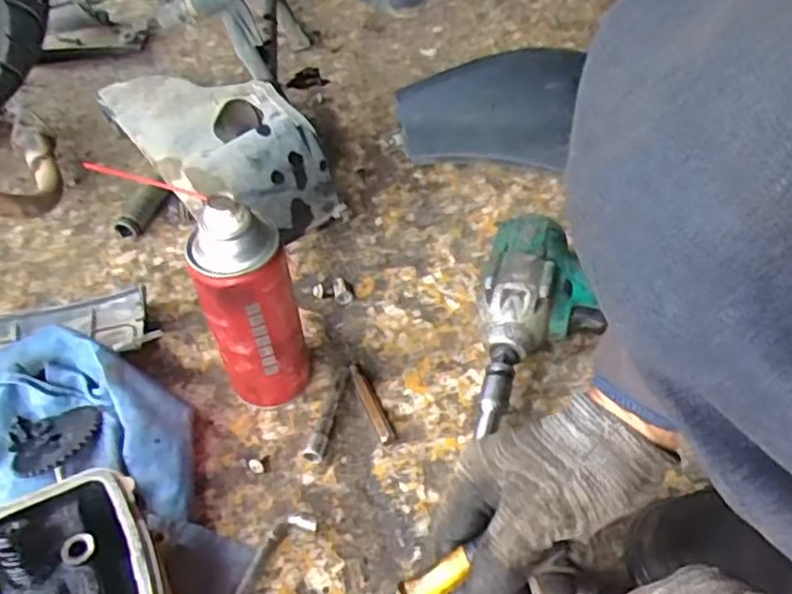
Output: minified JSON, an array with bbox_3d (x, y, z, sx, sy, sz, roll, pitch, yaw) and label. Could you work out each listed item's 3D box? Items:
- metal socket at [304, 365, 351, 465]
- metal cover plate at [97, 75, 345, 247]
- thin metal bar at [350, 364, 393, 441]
[{"bbox_3d":[-0.048,0.081,0.521,0.013,0.017,0.082,7,49,8],"label":"metal socket"},{"bbox_3d":[-0.167,-0.142,0.665,0.122,0.100,0.235,-30,54,-22],"label":"metal cover plate"},{"bbox_3d":[-0.019,0.076,0.528,0.011,0.010,0.071,-19,51,-15],"label":"thin metal bar"}]

